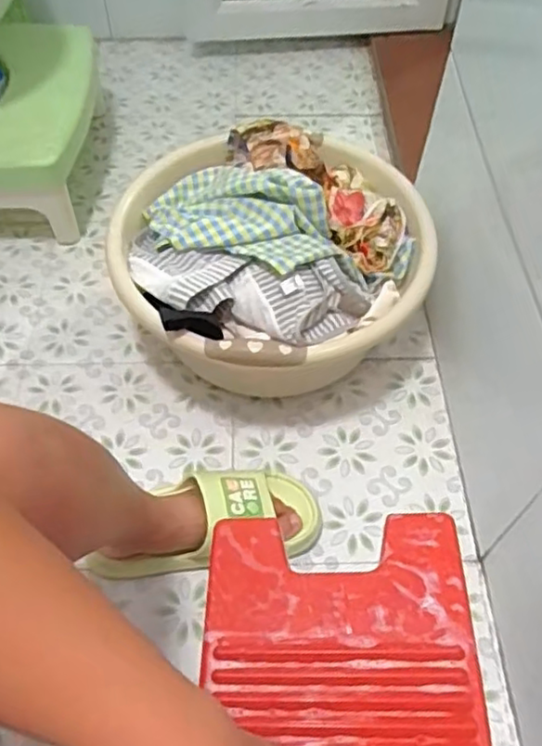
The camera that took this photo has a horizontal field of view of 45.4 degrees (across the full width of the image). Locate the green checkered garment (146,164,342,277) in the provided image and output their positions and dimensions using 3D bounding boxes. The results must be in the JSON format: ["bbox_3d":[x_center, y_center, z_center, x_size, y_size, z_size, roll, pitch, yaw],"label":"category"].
[{"bbox_3d":[-0.041,-0.210,0.851,0.269,0.075,0.171,21,57,13],"label":"green checkered garment"}]

